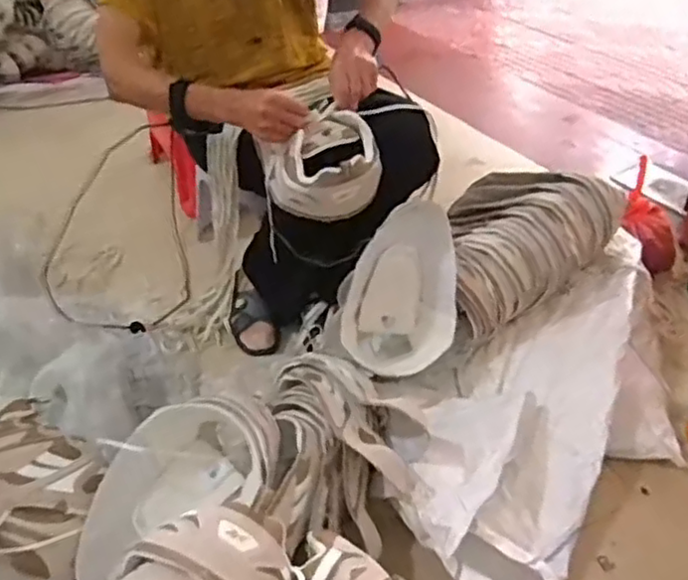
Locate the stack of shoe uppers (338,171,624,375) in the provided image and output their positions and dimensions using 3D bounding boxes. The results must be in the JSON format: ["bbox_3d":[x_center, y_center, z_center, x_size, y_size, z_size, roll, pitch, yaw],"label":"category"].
[{"bbox_3d":[0.215,-0.056,1.110,0.527,0.232,0.197,-28,46,-27],"label":"stack of shoe uppers"}]

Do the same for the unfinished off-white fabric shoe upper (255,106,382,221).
[{"bbox_3d":[-0.040,-0.180,1.009,0.185,0.115,0.128,0,40,3],"label":"unfinished off-white fabric shoe upper"}]

